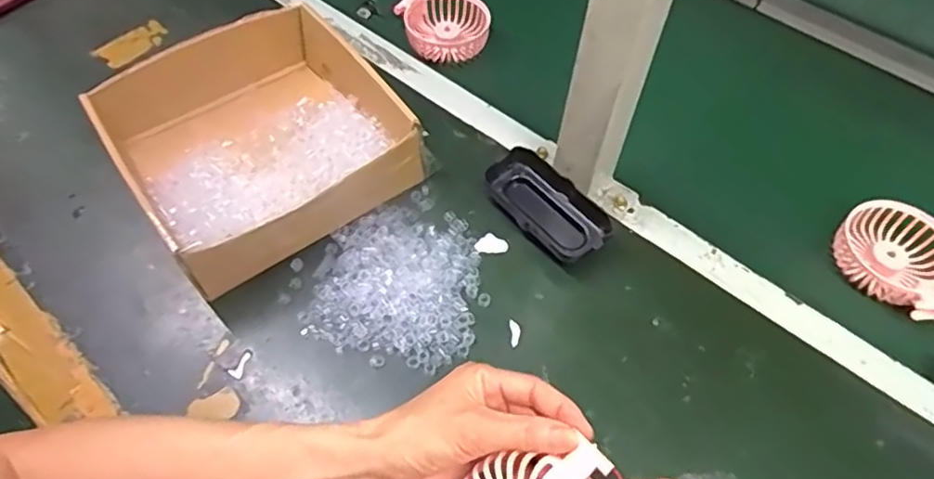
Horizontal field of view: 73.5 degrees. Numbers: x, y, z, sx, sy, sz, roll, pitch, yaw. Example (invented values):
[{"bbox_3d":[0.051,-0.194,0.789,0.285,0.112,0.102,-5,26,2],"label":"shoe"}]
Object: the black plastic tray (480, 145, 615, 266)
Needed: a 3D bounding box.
[{"bbox_3d":[0.065,-0.027,0.510,0.056,0.026,0.108,-31,62,-21],"label":"black plastic tray"}]

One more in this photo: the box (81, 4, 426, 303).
[{"bbox_3d":[-0.169,-0.086,0.515,0.200,0.059,0.203,-31,62,-20],"label":"box"}]

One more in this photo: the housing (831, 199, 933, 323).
[{"bbox_3d":[0.364,0.012,0.521,0.090,0.024,0.097,1,56,-1],"label":"housing"}]

